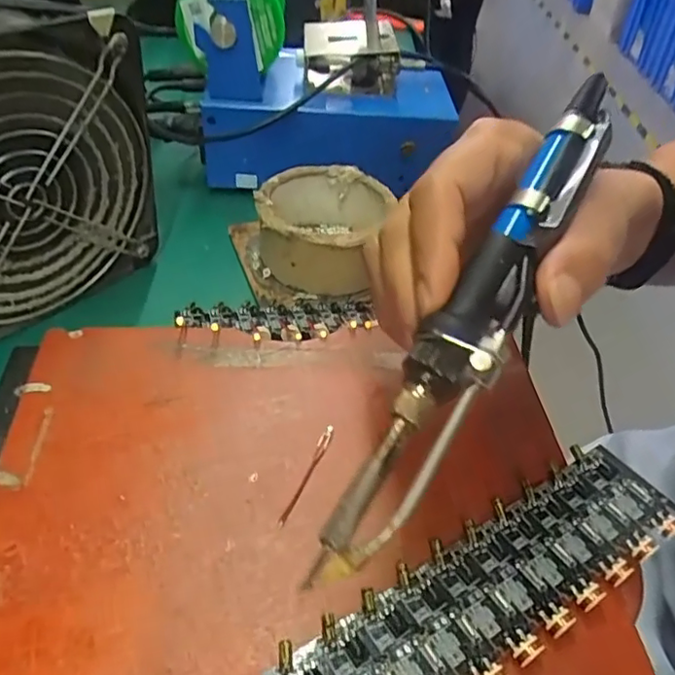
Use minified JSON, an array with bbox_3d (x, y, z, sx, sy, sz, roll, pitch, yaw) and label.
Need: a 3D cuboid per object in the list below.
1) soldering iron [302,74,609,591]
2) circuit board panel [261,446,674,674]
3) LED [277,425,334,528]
[{"bbox_3d":[0.051,-0.017,0.190,0.024,0.016,0.204,25,69,21],"label":"soldering iron"},{"bbox_3d":[0.055,0.086,0.204,0.161,0.006,0.047,-21,50,-25],"label":"circuit board panel"},{"bbox_3d":[-0.011,0.054,0.235,0.005,0.004,0.049,17,47,13],"label":"LED"}]

